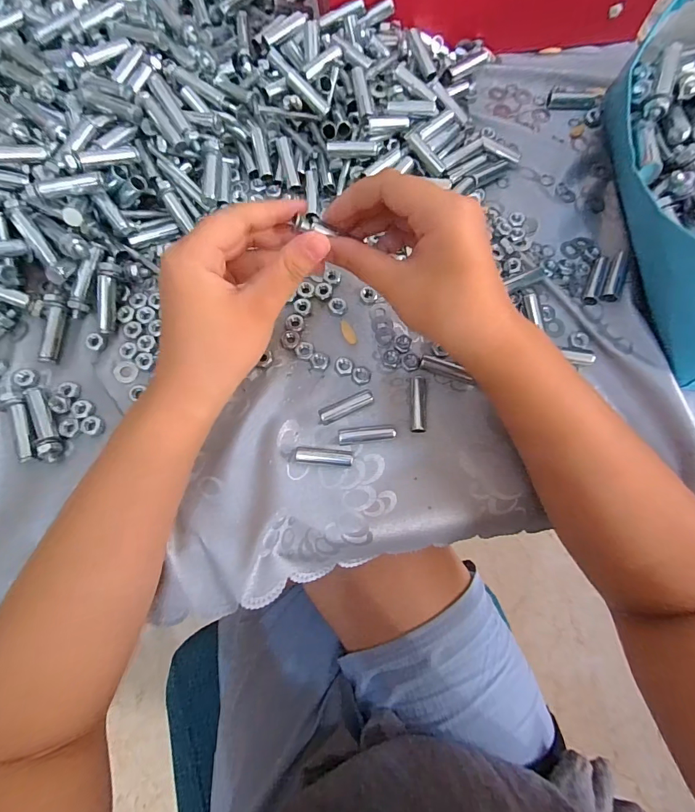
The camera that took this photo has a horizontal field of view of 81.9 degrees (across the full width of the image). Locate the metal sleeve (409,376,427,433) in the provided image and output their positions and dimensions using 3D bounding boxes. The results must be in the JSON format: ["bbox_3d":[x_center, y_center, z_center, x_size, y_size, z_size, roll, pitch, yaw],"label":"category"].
[{"bbox_3d":[0.050,-0.001,0.286,0.011,0.010,0.041,2,76,-1],"label":"metal sleeve"}]

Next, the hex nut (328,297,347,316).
[{"bbox_3d":[-0.007,-0.077,0.307,0.013,0.004,0.012,-3,76,-2],"label":"hex nut"}]

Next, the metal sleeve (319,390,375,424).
[{"bbox_3d":[0.000,0.001,0.284,0.041,0.010,0.012,-23,77,-7],"label":"metal sleeve"}]

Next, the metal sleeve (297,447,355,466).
[{"bbox_3d":[-0.015,0.035,0.273,0.039,0.011,0.011,4,76,0],"label":"metal sleeve"}]

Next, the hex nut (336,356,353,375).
[{"bbox_3d":[-0.002,-0.030,0.295,0.013,0.004,0.014,-2,76,-2],"label":"hex nut"}]

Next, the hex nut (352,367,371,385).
[{"bbox_3d":[0.010,-0.023,0.293,0.013,0.006,0.014,7,76,0],"label":"hex nut"}]

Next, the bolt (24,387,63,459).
[{"bbox_3d":[-0.208,0.010,0.272,0.012,0.009,0.057,-27,78,-8],"label":"bolt"}]

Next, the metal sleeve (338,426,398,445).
[{"bbox_3d":[0.013,0.020,0.278,0.038,0.011,0.011,-5,76,-3],"label":"metal sleeve"}]

